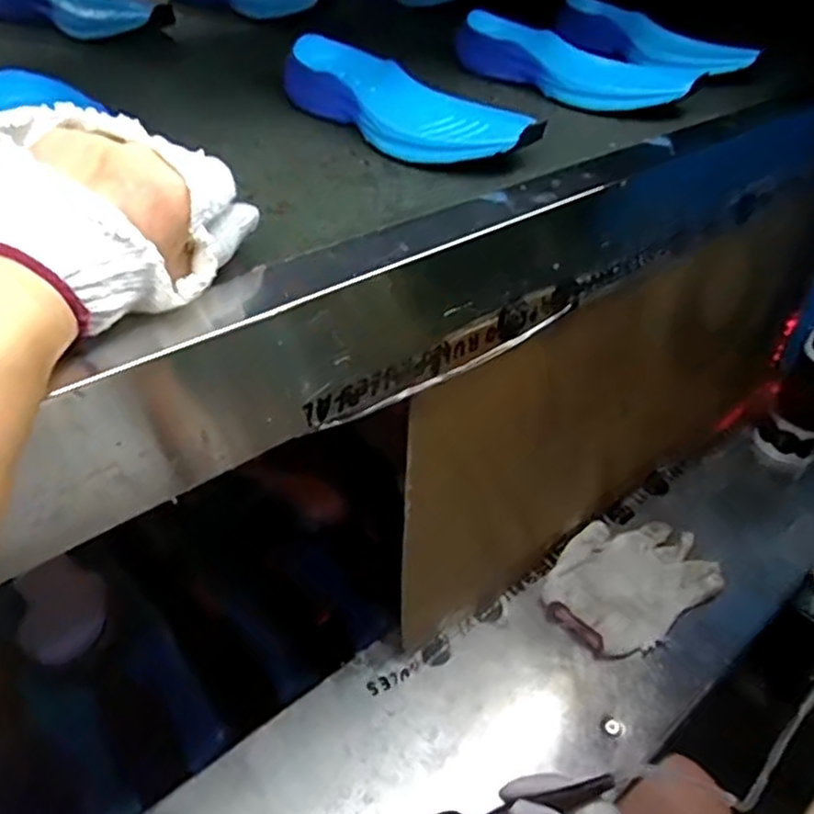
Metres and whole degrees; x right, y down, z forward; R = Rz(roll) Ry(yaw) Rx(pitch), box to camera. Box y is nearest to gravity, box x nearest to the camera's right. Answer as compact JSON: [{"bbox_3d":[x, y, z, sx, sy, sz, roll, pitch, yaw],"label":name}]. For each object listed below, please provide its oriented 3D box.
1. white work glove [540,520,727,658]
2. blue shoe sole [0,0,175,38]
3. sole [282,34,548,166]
[{"bbox_3d":[0.219,0.171,0.713,0.164,0.030,0.124,-20,46,-27],"label":"white work glove"},{"bbox_3d":[-0.367,-0.436,0.765,0.255,0.045,0.101,31,47,28],"label":"blue shoe sole"},{"bbox_3d":[-0.001,-0.248,0.579,0.235,0.044,0.086,33,47,30],"label":"sole"}]

